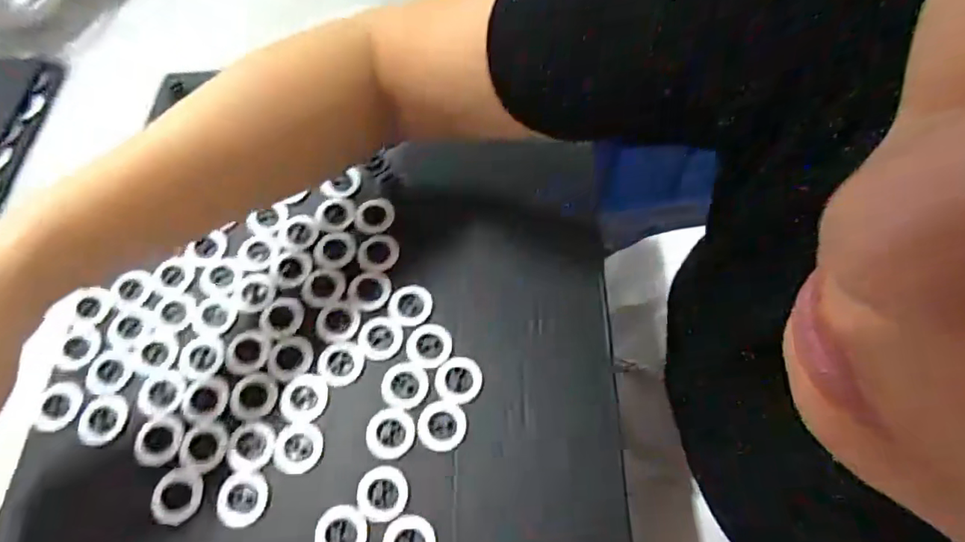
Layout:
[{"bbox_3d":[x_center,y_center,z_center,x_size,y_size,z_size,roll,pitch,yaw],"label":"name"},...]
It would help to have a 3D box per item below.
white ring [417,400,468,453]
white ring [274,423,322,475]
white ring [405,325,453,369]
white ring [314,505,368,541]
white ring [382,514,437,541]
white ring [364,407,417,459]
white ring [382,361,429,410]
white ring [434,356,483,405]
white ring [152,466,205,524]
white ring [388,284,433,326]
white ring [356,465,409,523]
[{"bbox_3d":[-0.024,0.092,0.334,0.028,0.004,0.028,-1,63,3],"label":"white ring"},{"bbox_3d":[-0.110,0.105,0.332,0.028,0.004,0.028,-1,63,3],"label":"white ring"},{"bbox_3d":[-0.034,0.047,0.356,0.029,0.004,0.028,-1,63,3],"label":"white ring"},{"bbox_3d":[-0.079,0.146,0.308,0.029,0.004,0.030,-1,63,3],"label":"white ring"},{"bbox_3d":[-0.041,0.150,0.306,0.029,0.004,0.029,-1,63,3],"label":"white ring"},{"bbox_3d":[-0.055,0.096,0.332,0.029,0.004,0.029,-1,63,3],"label":"white ring"},{"bbox_3d":[-0.048,0.071,0.347,0.029,0.004,0.029,-1,63,3],"label":"white ring"},{"bbox_3d":[-0.015,0.067,0.345,0.029,0.004,0.029,-1,63,3],"label":"white ring"},{"bbox_3d":[-0.176,0.130,0.320,0.029,0.004,0.029,-1,63,3],"label":"white ring"},{"bbox_3d":[-0.048,0.023,0.371,0.029,0.004,0.028,-1,63,3],"label":"white ring"},{"bbox_3d":[-0.057,0.126,0.317,0.028,0.004,0.029,-1,63,3],"label":"white ring"}]

